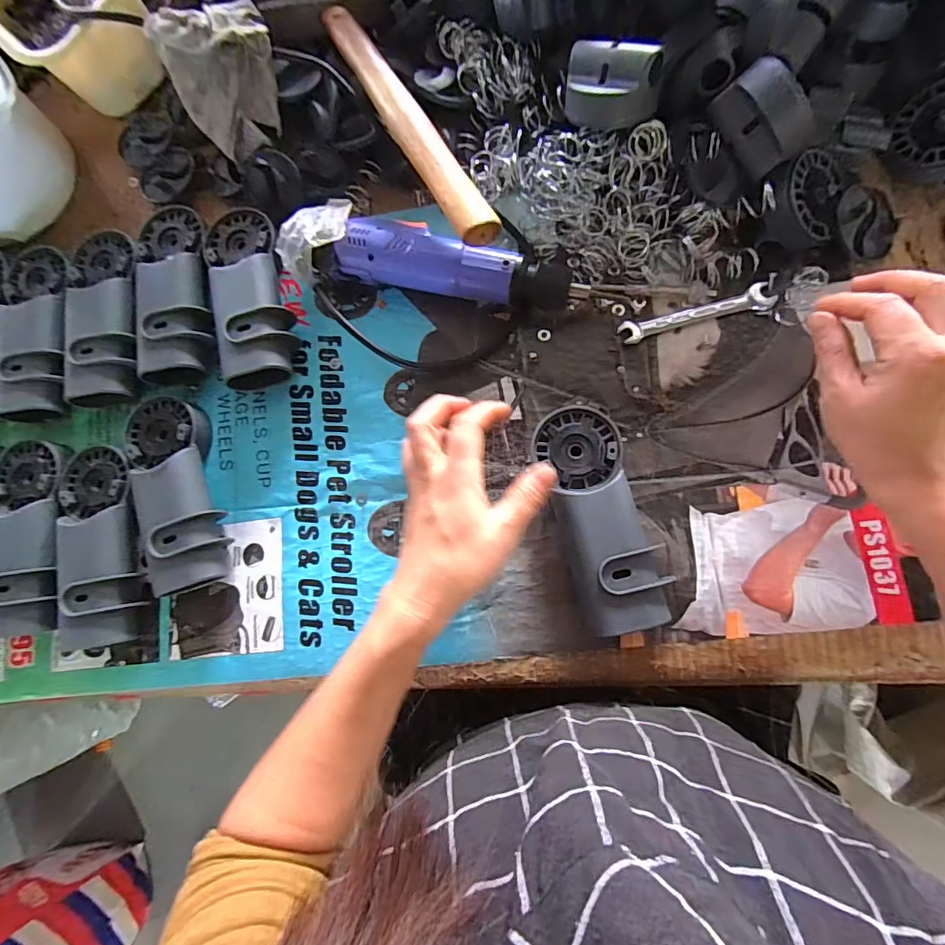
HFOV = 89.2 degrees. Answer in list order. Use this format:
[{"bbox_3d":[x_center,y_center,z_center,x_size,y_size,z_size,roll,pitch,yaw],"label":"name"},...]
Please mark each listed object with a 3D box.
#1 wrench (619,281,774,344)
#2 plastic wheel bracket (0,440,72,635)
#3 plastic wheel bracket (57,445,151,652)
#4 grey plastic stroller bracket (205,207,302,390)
[{"bbox_3d":[0.173,-0.123,0.372,0.114,0.005,0.019,-14,81,5],"label":"wrench"},{"bbox_3d":[-0.370,0.051,0.395,0.069,0.032,0.159,-10,81,5],"label":"plastic wheel bracket"},{"bbox_3d":[-0.308,0.058,0.387,0.068,0.034,0.165,-10,80,6],"label":"plastic wheel bracket"},{"bbox_3d":[-0.190,-0.152,0.399,0.058,0.033,0.160,-17,81,4],"label":"grey plastic stroller bracket"}]

